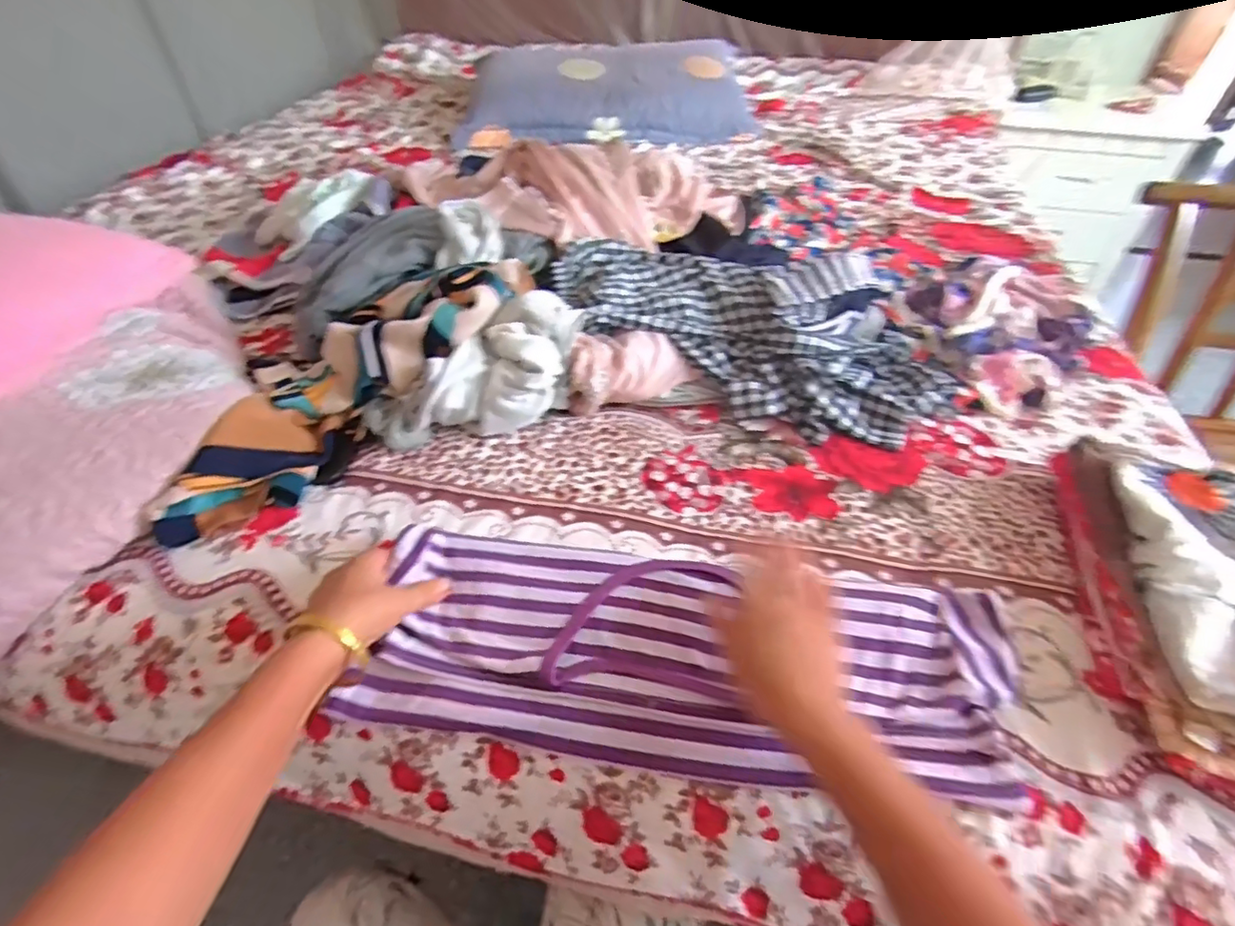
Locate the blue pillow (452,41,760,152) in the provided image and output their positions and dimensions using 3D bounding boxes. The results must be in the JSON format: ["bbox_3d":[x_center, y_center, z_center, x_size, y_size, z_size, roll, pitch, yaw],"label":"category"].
[{"bbox_3d":[-0.010,-0.912,1.415,0.691,0.147,0.447,-1,46,0],"label":"blue pillow"}]

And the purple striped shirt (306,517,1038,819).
[{"bbox_3d":[0.050,0.139,0.442,0.479,0.038,0.164,5,47,5],"label":"purple striped shirt"}]

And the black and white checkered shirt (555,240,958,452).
[{"bbox_3d":[0.155,-0.169,0.725,0.482,0.081,0.235,23,50,20],"label":"black and white checkered shirt"}]

